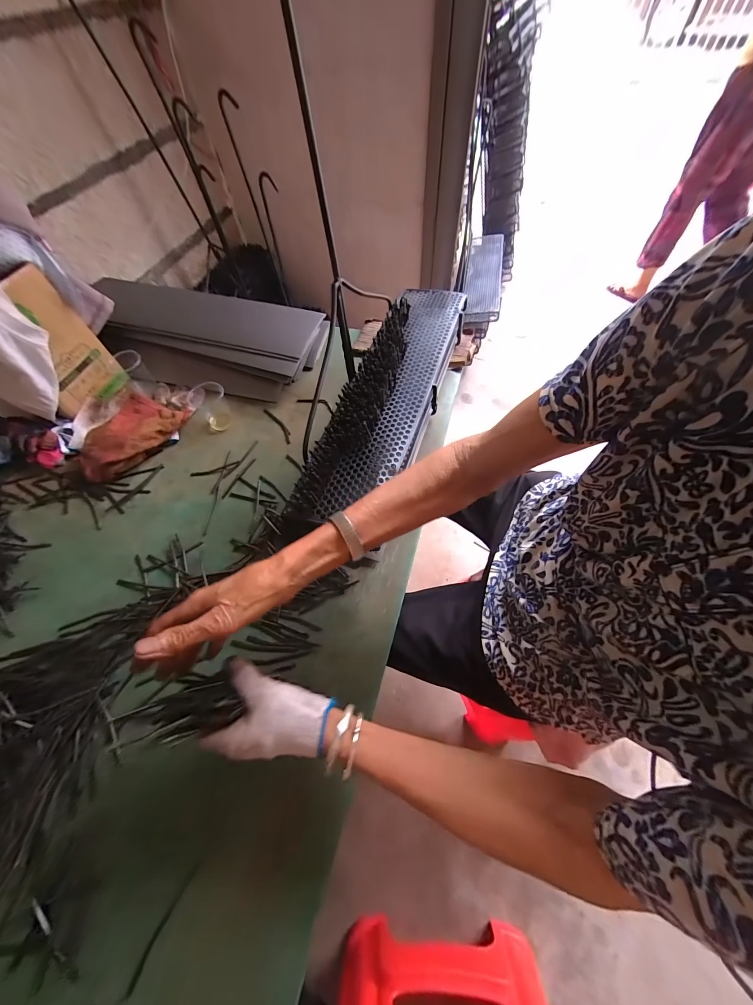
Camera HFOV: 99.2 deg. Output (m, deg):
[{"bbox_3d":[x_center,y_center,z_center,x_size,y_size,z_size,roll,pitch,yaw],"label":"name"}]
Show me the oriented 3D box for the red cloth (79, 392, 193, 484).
[{"bbox_3d":[-0.482,-0.132,0.632,0.129,0.051,0.206,20,63,15],"label":"red cloth"}]

